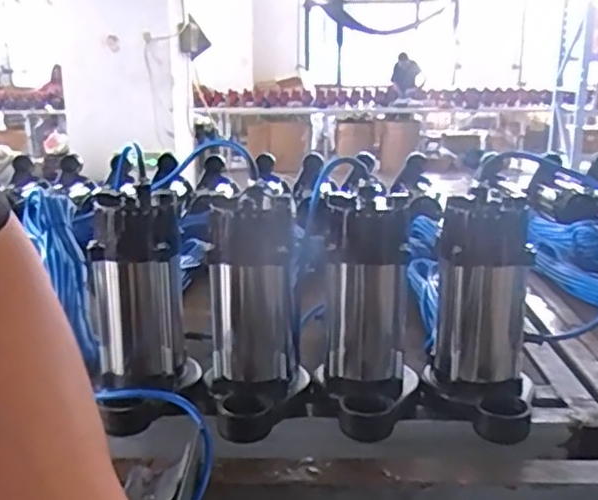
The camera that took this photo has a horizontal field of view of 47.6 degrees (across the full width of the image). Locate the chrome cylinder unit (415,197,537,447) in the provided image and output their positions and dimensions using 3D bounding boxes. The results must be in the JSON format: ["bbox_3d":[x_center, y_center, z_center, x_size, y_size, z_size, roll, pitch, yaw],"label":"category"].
[{"bbox_3d":[0.194,0.072,0.725,0.110,0.236,0.119,3,15,11],"label":"chrome cylinder unit"}]

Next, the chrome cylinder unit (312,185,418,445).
[{"bbox_3d":[0.072,0.071,0.734,0.107,0.247,0.140,1,15,6],"label":"chrome cylinder unit"}]

